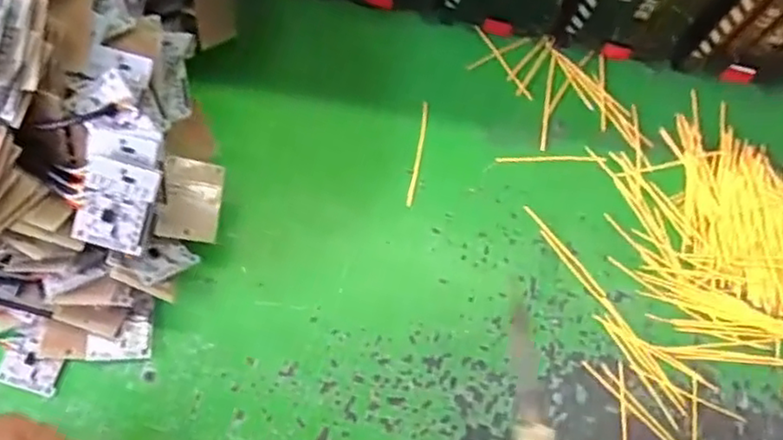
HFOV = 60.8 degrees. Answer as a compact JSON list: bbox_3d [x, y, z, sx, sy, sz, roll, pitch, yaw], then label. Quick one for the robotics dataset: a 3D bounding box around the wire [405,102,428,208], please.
[{"bbox_3d":[0.013,-0.032,0.311,0.004,0.004,0.053,10,73,1],"label":"wire"}]

